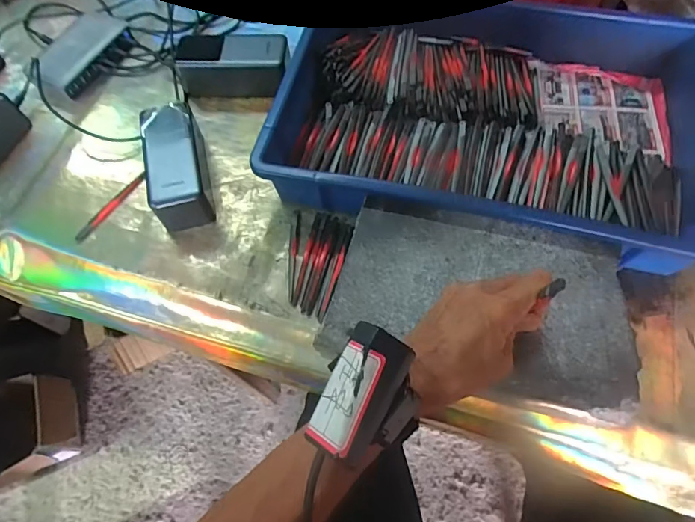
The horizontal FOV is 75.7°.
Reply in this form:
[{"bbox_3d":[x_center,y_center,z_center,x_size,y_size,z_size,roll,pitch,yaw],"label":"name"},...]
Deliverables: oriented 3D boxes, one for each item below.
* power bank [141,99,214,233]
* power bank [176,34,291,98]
[{"bbox_3d":[-0.179,-0.102,0.474,0.054,0.051,0.128,-16,67,-4],"label":"power bank"},{"bbox_3d":[-0.134,-0.232,0.534,0.129,0.054,0.055,1,67,3],"label":"power bank"}]

